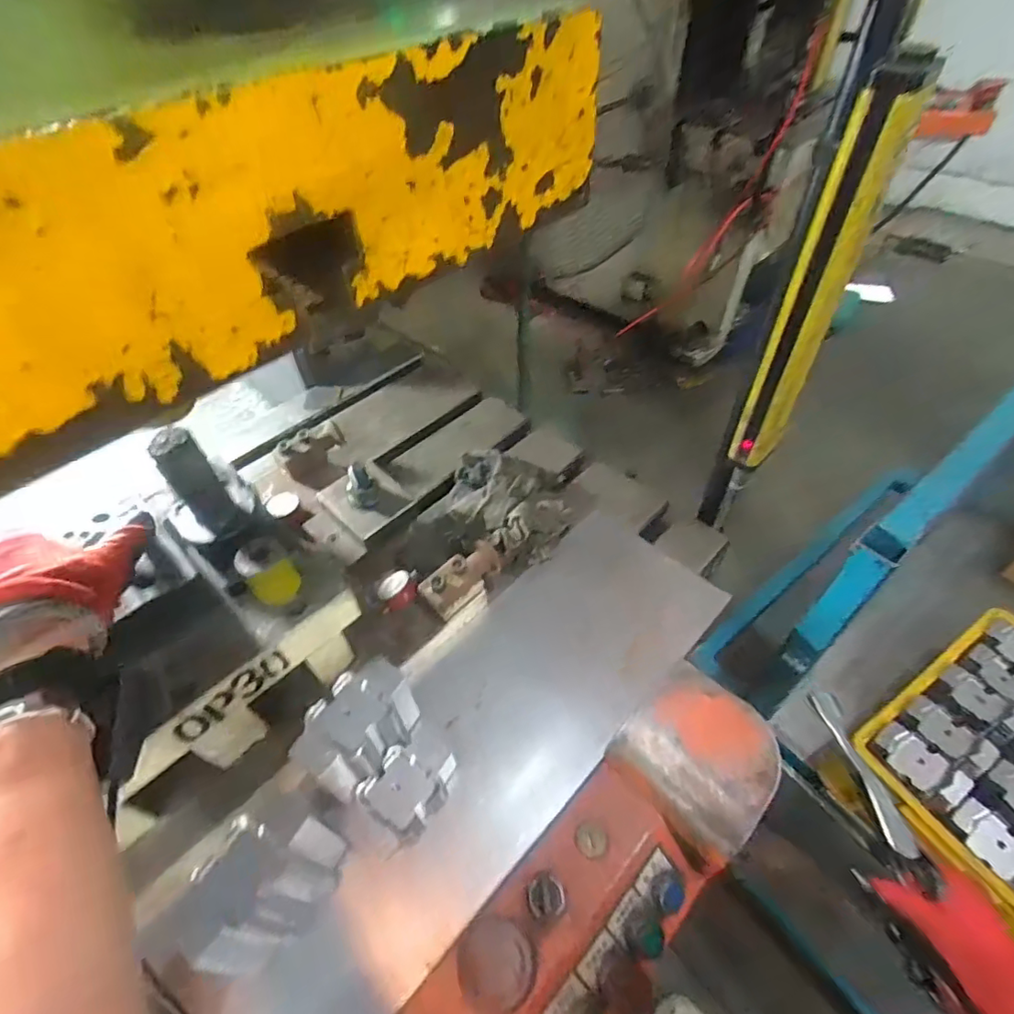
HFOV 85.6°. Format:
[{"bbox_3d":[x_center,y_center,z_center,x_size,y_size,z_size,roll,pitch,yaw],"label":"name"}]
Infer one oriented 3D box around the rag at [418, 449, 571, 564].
[{"bbox_3d":[-0.003,-0.011,0.710,0.173,0.059,0.161,15,51,16],"label":"rag"}]

